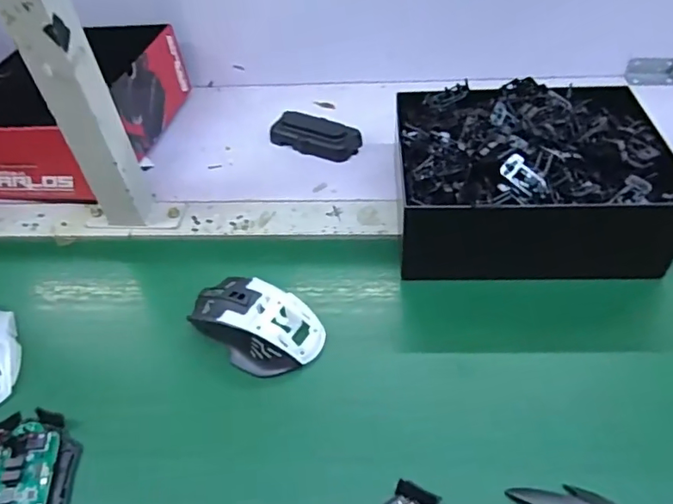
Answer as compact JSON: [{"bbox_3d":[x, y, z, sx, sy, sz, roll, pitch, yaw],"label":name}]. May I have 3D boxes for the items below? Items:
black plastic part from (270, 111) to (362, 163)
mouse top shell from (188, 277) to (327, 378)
[{"bbox_3d":[-0.026,-0.137,0.628,0.105,0.025,0.040,16,52,16],"label":"black plastic part"},{"bbox_3d":[-0.068,0.060,0.442,0.112,0.041,0.067,20,53,19],"label":"mouse top shell"}]

